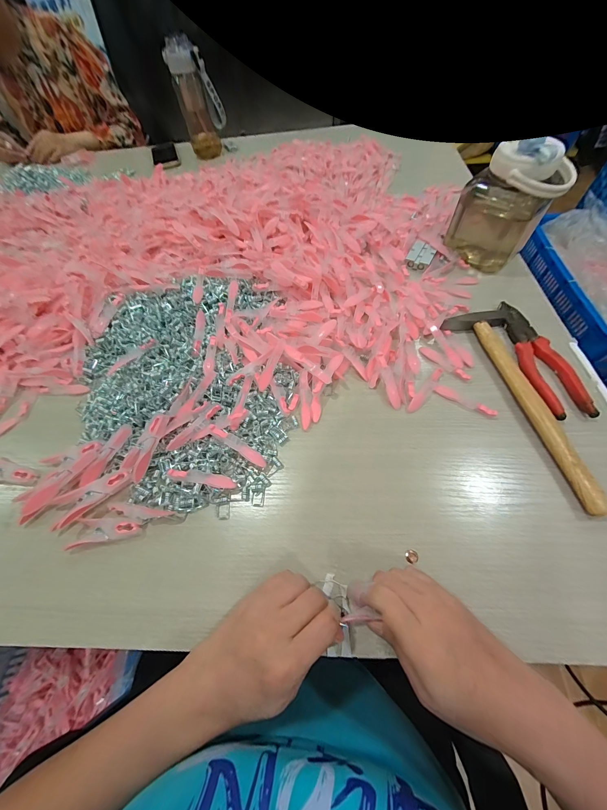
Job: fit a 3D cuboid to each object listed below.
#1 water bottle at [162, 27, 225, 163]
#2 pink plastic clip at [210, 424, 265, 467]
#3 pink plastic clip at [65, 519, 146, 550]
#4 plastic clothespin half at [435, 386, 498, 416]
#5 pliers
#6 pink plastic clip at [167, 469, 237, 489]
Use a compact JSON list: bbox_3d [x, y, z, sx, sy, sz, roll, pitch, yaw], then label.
[{"bbox_3d":[-0.266,-0.767,0.704,0.103,0.205,0.067,-14,63,-4],"label":"water bottle"},{"bbox_3d":[-0.076,0.047,0.317,0.076,0.009,0.014,34,69,-1],"label":"pink plastic clip"},{"bbox_3d":[-0.207,0.133,0.290,0.071,0.013,0.028,-6,61,1],"label":"pink plastic clip"},{"bbox_3d":[0.200,-0.007,0.339,0.072,0.005,0.014,29,67,19],"label":"plastic clothespin half"},{"bbox_3d":[0.302,-0.069,0.359,0.059,0.014,0.188,-6,61,1],"label":"pliers"},{"bbox_3d":[-0.114,0.081,0.306,0.074,0.009,0.013,7,64,7],"label":"pink plastic clip"}]

